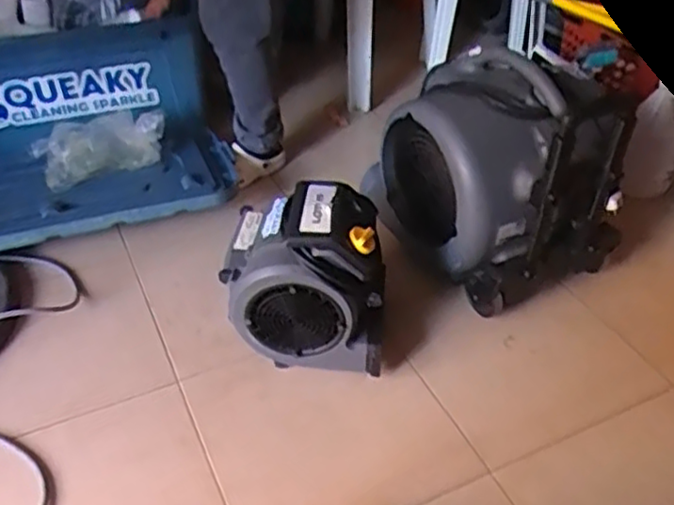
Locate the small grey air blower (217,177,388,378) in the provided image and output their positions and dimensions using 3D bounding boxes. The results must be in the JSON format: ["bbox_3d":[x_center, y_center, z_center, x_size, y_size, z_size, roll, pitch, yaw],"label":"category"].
[{"bbox_3d":[-0.050,0.047,1.203,0.260,0.292,0.200,4,40,6],"label":"small grey air blower"}]

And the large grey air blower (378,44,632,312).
[{"bbox_3d":[0.286,-0.166,1.318,0.284,0.362,0.410,-23,44,-24],"label":"large grey air blower"}]

